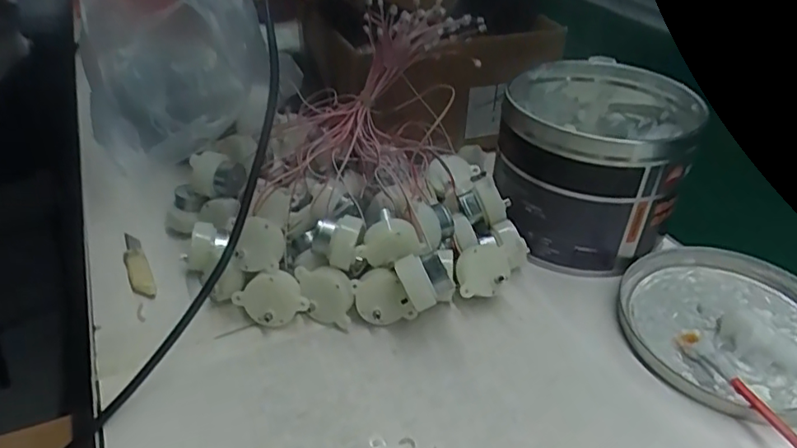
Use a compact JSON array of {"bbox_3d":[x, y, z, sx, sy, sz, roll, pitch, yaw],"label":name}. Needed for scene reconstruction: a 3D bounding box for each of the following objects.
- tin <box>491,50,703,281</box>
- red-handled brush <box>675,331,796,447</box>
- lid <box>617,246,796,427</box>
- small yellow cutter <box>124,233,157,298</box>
[{"bbox_3d":[0.137,-0.046,0.406,0.125,0.105,0.135,1,36,-1],"label":"tin"},{"bbox_3d":[0.177,0.090,0.274,0.009,0.013,0.124,-3,22,-7],"label":"red-handled brush"},{"bbox_3d":[0.202,0.059,0.335,0.126,0.014,0.125,1,36,-1],"label":"lid"},{"bbox_3d":[-0.176,0.025,0.376,0.014,0.012,0.072,-18,40,-25],"label":"small yellow cutter"}]

